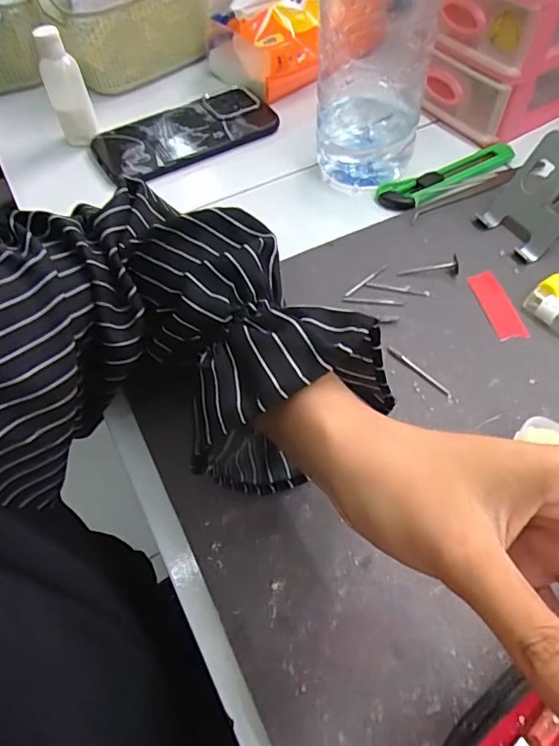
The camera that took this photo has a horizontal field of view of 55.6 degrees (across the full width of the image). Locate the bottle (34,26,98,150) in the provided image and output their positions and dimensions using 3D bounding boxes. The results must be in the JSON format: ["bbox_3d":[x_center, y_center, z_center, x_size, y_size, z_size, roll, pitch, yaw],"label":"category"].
[{"bbox_3d":[-0.192,-0.255,0.477,0.033,0.095,0.027,-24,57,-12],"label":"bottle"}]

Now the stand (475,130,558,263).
[{"bbox_3d":[0.195,-0.136,0.398,0.048,0.063,0.062,-24,57,-12],"label":"stand"}]

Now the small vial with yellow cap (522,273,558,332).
[{"bbox_3d":[0.198,-0.046,0.367,0.033,0.017,0.044,-32,59,-17],"label":"small vial with yellow cap"}]

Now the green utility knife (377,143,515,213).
[{"bbox_3d":[0.149,-0.172,0.460,0.134,0.010,0.033,-24,57,-12],"label":"green utility knife"}]

